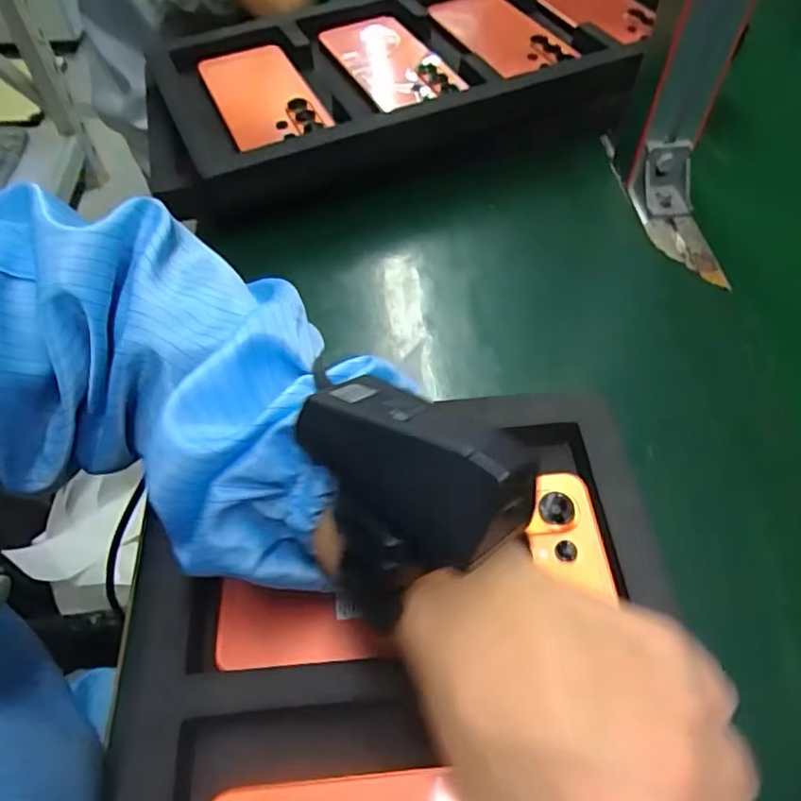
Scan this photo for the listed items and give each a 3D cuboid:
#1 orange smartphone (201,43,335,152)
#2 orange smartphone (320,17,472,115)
[{"bbox_3d":[-0.111,-0.248,0.500,0.073,0.008,0.159,-19,57,-13],"label":"orange smartphone"},{"bbox_3d":[-0.007,-0.293,0.530,0.073,0.011,0.157,-20,57,-13],"label":"orange smartphone"}]

